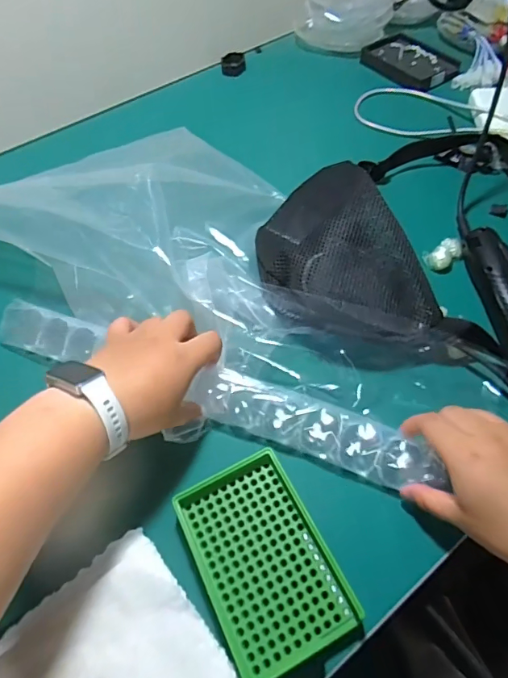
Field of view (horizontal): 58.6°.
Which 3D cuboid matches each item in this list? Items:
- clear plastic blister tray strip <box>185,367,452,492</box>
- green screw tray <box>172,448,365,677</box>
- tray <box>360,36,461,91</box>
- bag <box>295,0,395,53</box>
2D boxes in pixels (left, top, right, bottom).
[{"bbox_3d":[0.048,0.074,0.386,0.209,0.033,0.043,18,60,15],"label":"clear plastic blister tray strip"},{"bbox_3d":[0.006,0.158,0.330,0.088,0.013,0.134,-25,58,-12],"label":"green screw tray"},{"bbox_3d":[0.228,-0.415,0.678,0.080,0.016,0.136,-37,62,-19],"label":"tray"},{"bbox_3d":[0.140,-0.522,0.706,0.137,0.095,0.131,2,57,5],"label":"bag"}]

